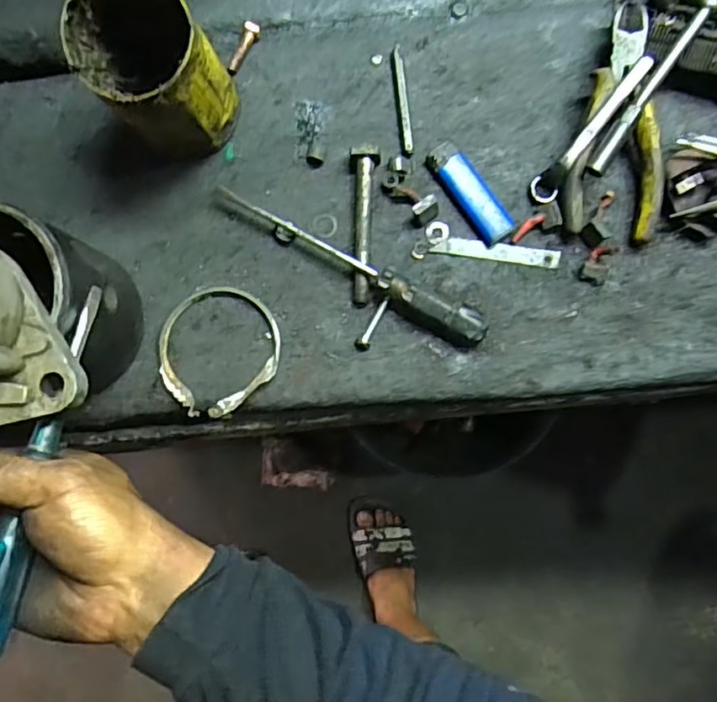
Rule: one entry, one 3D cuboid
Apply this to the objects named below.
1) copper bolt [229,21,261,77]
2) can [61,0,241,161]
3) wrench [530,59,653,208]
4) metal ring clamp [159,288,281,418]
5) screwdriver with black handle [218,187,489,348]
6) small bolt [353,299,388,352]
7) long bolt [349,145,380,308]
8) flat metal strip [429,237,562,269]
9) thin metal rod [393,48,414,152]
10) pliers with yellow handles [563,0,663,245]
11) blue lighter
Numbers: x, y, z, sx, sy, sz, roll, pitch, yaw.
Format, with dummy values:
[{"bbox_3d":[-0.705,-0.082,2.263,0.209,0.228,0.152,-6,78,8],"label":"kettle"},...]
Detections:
[{"bbox_3d":[-0.086,-0.224,0.447,0.011,0.010,0.039,24,86,3],"label":"copper bolt"},{"bbox_3d":[-0.127,-0.180,0.395,0.077,0.119,0.074,0,85,1],"label":"can"},{"bbox_3d":[0.159,-0.150,0.411,0.017,0.017,0.110,39,107,4],"label":"wrench"},{"bbox_3d":[-0.104,-0.002,0.437,0.088,0.020,0.084,0,85,1],"label":"metal ring clamp"},{"bbox_3d":[-0.004,-0.063,0.431,0.211,0.024,0.024,29,86,3],"label":"screwdriver with black handle"},{"bbox_3d":[0.011,-0.019,0.439,0.010,0.006,0.042,31,86,3],"label":"small bolt"},{"bbox_3d":[0.003,-0.091,0.438,0.020,0.025,0.111,1,85,1],"label":"long bolt"},{"bbox_3d":[0.101,-0.073,0.440,0.090,0.005,0.013,9,85,2],"label":"flat metal strip"},{"bbox_3d":[0.033,-0.182,0.436,0.007,0.010,0.077,-7,85,1],"label":"thin metal rod"},{"bbox_3d":[0.184,-0.158,0.423,0.067,0.019,0.154,5,100,4],"label":"pliers with yellow handles"},{"bbox_3d":[0.081,-0.114,0.433,0.024,0.009,0.079,-35,85,-2],"label":"blue lighter"}]

